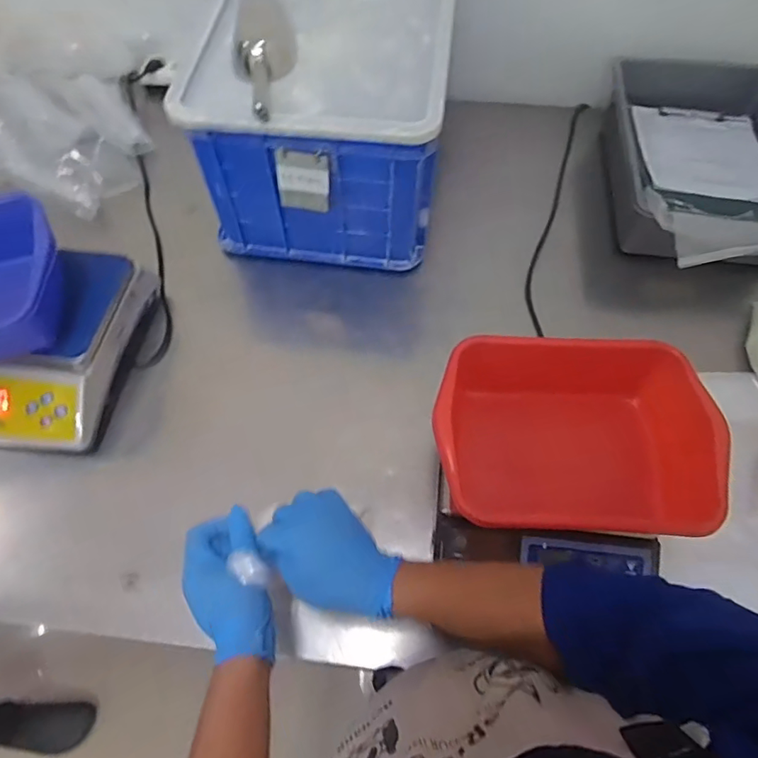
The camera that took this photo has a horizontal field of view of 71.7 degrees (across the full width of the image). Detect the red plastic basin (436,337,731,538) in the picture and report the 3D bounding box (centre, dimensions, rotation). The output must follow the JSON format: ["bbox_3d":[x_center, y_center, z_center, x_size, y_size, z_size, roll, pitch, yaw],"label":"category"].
[{"bbox_3d":[0.207,0.066,0.593,0.287,0.111,0.218,0,63,1],"label":"red plastic basin"}]

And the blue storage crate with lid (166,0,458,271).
[{"bbox_3d":[-0.067,-0.450,0.872,0.349,0.287,0.456,6,63,4],"label":"blue storage crate with lid"}]

